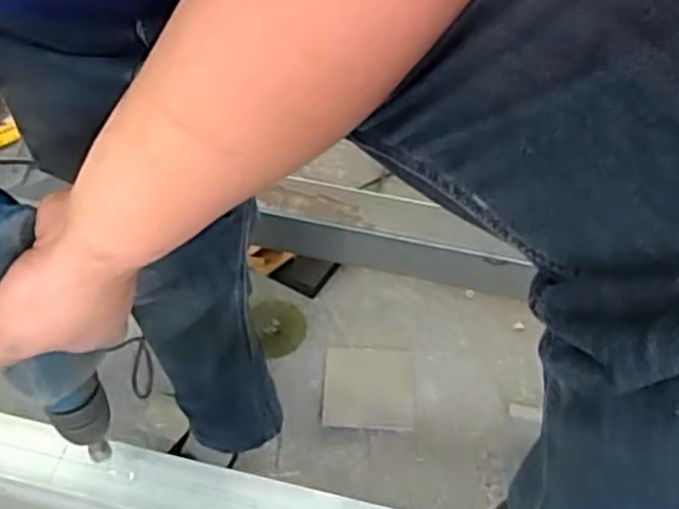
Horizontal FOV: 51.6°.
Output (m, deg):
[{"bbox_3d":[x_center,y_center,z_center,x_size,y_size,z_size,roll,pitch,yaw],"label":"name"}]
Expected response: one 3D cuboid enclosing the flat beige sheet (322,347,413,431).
[{"bbox_3d":[0.049,0.224,1.186,0.149,0.008,0.153,3,47,-1],"label":"flat beige sheet"}]

